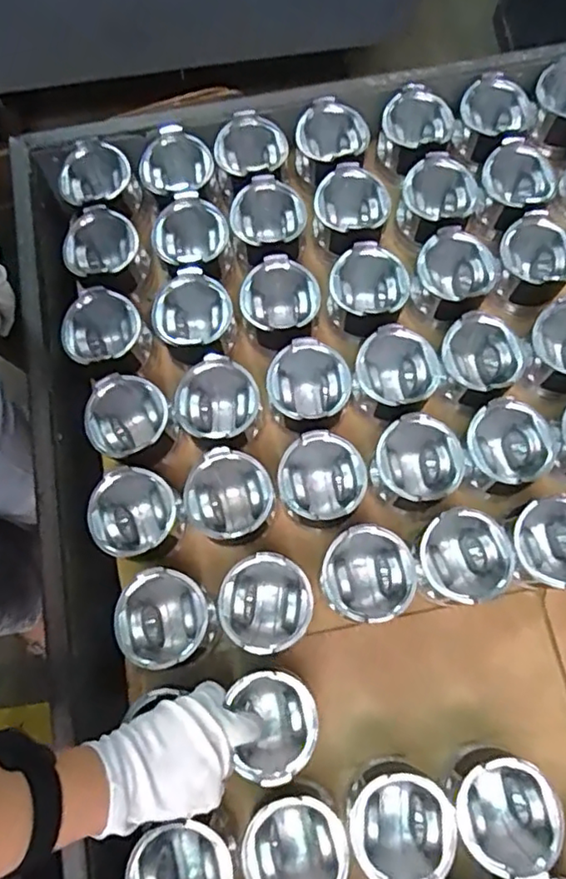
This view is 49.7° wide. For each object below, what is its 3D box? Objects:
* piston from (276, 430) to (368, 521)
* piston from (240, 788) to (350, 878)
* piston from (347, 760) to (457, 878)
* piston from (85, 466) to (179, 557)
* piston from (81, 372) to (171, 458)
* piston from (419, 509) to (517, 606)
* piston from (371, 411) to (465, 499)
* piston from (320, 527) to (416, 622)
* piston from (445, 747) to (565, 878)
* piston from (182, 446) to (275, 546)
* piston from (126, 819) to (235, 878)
[{"bbox_3d":[0.038,0.040,0.595,0.080,0.070,0.082,0,72,1],"label":"piston"},{"bbox_3d":[0.012,0.330,0.501,0.079,0.074,0.083,0,72,1],"label":"piston"},{"bbox_3d":[0.094,0.316,0.505,0.082,0.065,0.087,27,74,10],"label":"piston"},{"bbox_3d":[-0.142,0.076,0.594,0.076,0.070,0.079,22,74,8],"label":"piston"},{"bbox_3d":[-0.153,-0.016,0.614,0.073,0.074,0.077,15,73,6],"label":"piston"},{"bbox_3d":[0.164,0.110,0.568,0.083,0.074,0.076,0,72,1],"label":"piston"},{"bbox_3d":[0.131,0.027,0.603,0.083,0.073,0.084,24,74,9],"label":"piston"},{"bbox_3d":[0.077,0.127,0.564,0.080,0.074,0.080,0,72,1],"label":"piston"},{"bbox_3d":[0.178,0.299,0.506,0.084,0.071,0.089,22,74,8],"label":"piston"},{"bbox_3d":[-0.051,0.062,0.597,0.082,0.077,0.080,0,72,1],"label":"piston"},{"bbox_3d":[-0.078,0.348,0.496,0.076,0.065,0.081,0,72,1],"label":"piston"}]

